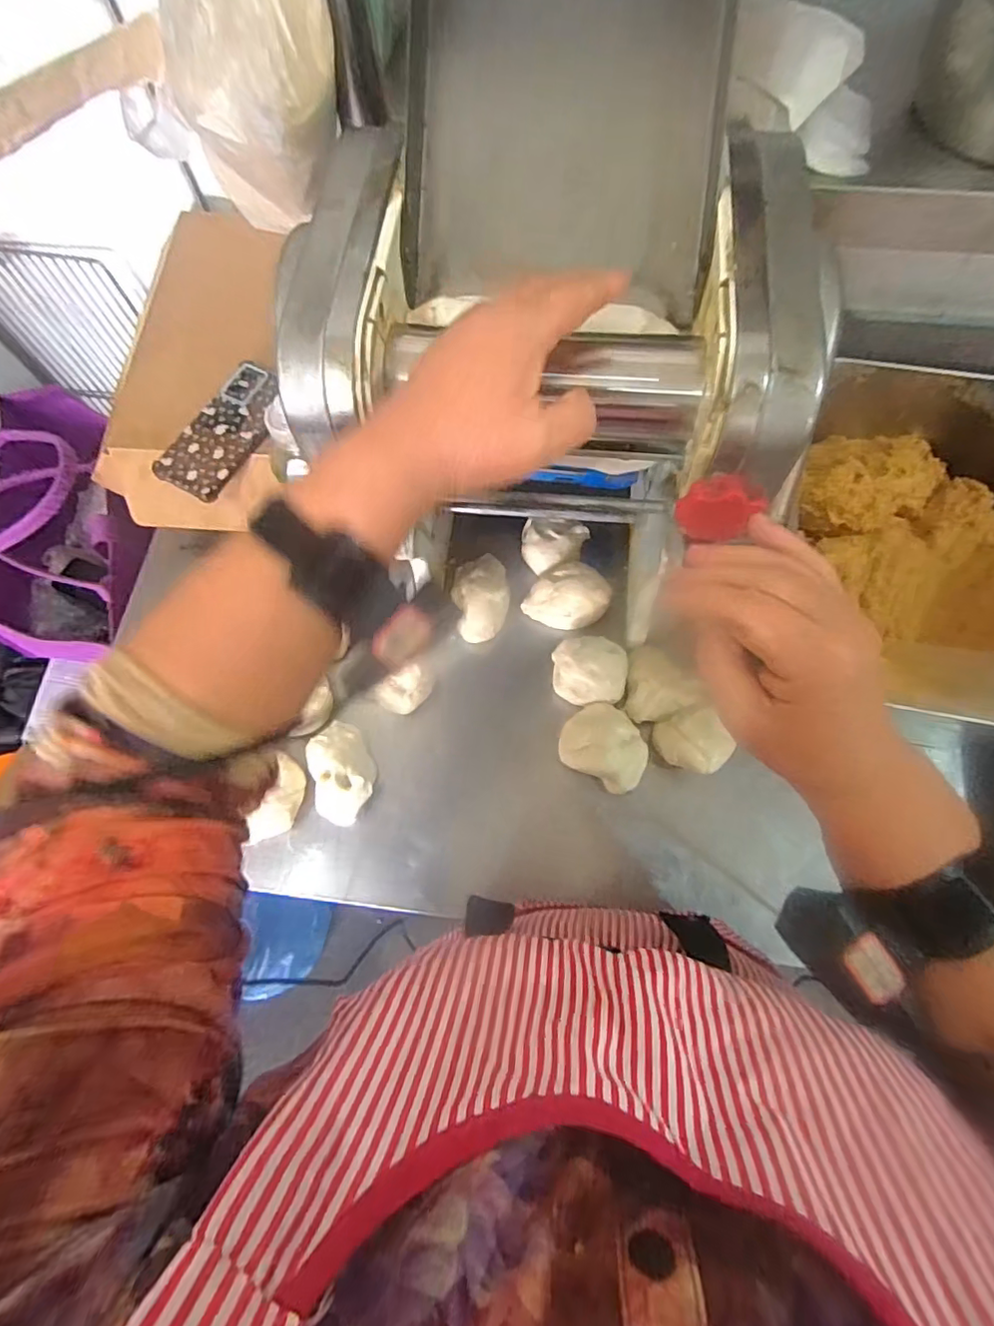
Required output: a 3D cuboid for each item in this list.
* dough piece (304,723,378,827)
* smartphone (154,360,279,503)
[{"bbox_3d":[-0.150,0.105,0.564,0.057,0.052,0.099,-17,70,-4],"label":"dough piece"},{"bbox_3d":[-0.290,-0.249,0.623,0.072,0.005,0.160,33,78,-2],"label":"smartphone"}]

